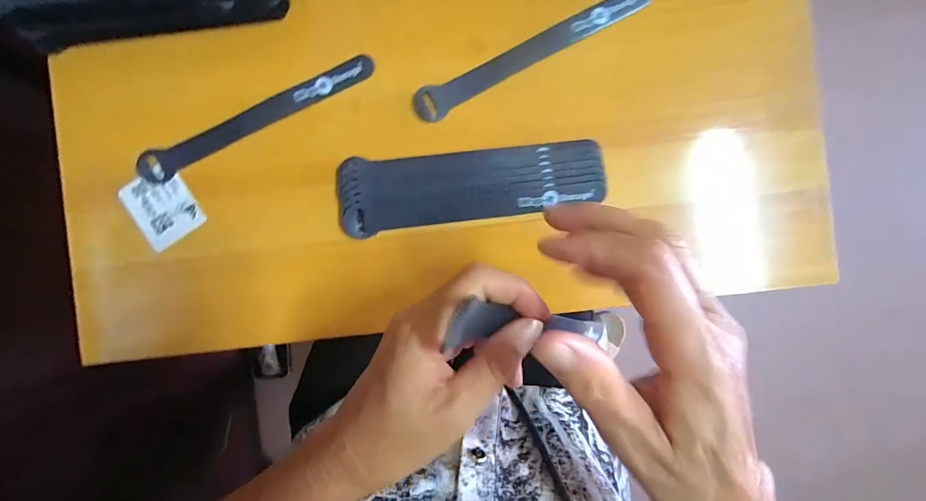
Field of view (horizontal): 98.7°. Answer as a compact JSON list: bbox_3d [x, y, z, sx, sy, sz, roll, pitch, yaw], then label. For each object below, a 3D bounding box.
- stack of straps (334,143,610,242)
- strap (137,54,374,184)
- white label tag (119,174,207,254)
[{"bbox_3d":[0.005,-0.050,0.309,0.200,0.017,0.056,-5,93,-2],"label":"stack of straps"},{"bbox_3d":[-0.164,-0.106,0.317,0.199,0.010,0.024,-27,94,-1],"label":"strap"},{"bbox_3d":[-0.243,-0.035,0.321,0.049,0.004,0.057,-33,94,-1],"label":"white label tag"}]

